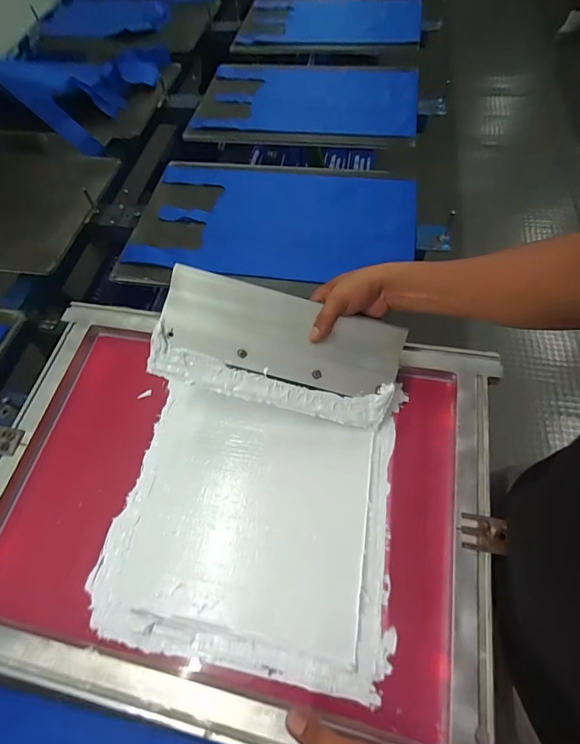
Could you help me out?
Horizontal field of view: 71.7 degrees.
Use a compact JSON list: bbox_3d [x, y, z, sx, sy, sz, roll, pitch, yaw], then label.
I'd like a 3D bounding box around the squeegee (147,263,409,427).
[{"bbox_3d":[-0.012,-0.027,0.506,0.298,0.015,0.138,15,99,-5],"label":"squeegee"}]

